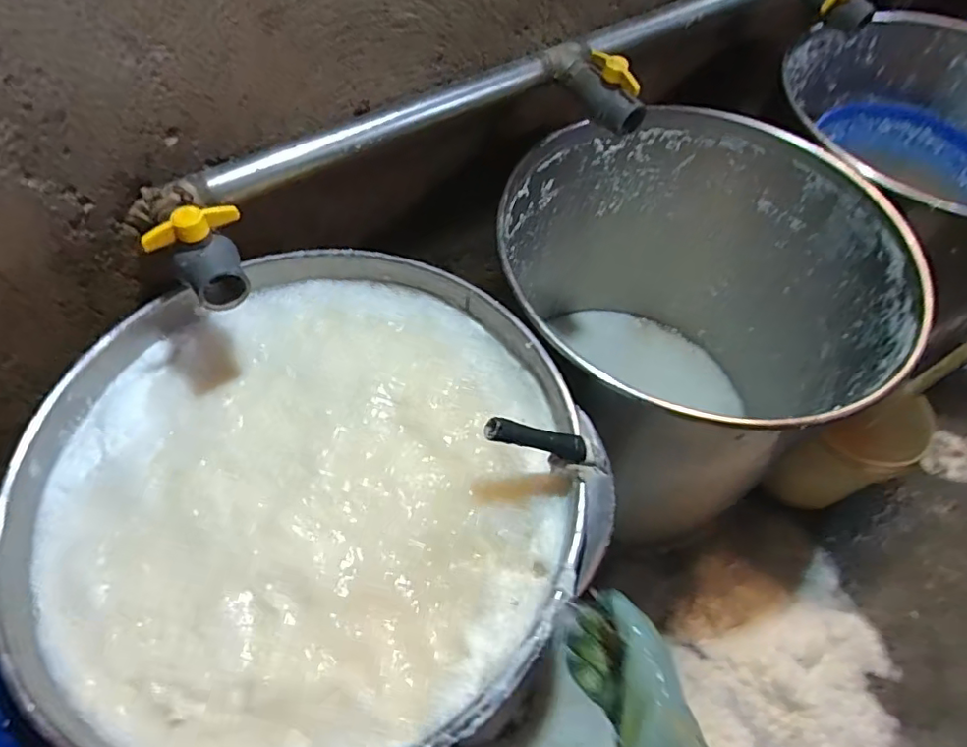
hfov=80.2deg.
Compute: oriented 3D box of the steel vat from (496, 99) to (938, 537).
[{"bbox_3d":[0.419,-0.048,1.414,0.780,0.776,0.799,9,58,4],"label":"steel vat"}]

